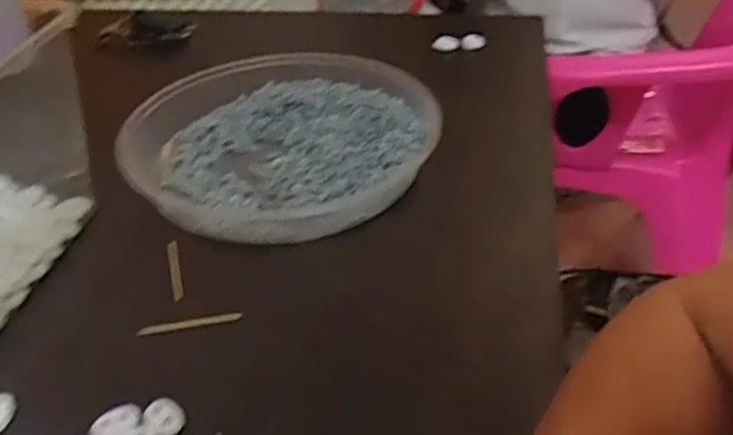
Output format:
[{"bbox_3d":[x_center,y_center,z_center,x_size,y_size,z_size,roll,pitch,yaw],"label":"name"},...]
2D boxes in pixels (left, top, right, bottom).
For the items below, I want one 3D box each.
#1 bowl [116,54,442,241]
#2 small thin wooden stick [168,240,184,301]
[{"bbox_3d":[-0.063,-0.070,0.542,0.229,0.039,0.233,-3,37,2],"label":"bowl"},{"bbox_3d":[-0.123,0.033,0.444,0.007,0.006,0.057,-13,38,-11],"label":"small thin wooden stick"}]

